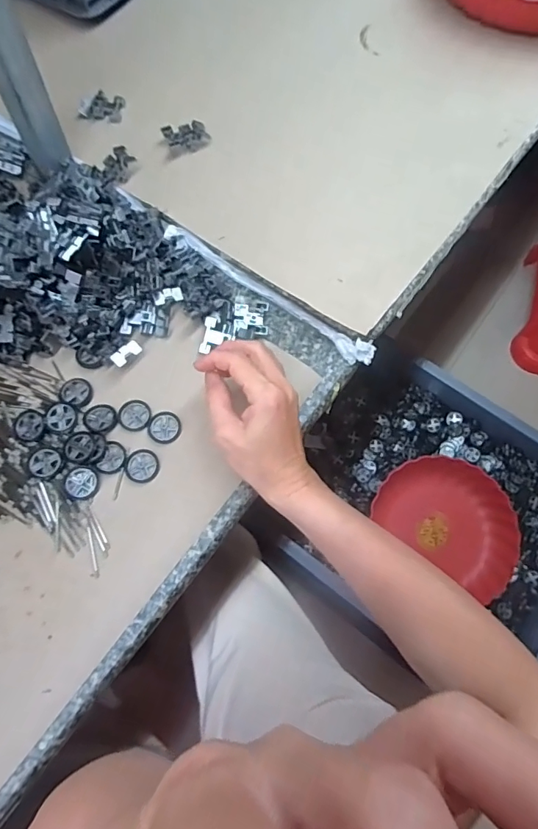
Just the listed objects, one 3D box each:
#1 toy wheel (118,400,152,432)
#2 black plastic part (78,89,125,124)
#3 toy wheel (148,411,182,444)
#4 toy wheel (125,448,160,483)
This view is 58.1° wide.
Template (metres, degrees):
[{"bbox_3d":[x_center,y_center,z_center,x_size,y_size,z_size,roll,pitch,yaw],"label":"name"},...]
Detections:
[{"bbox_3d":[-0.116,0.001,0.421,0.027,0.004,0.028,0,68,-1],"label":"toy wheel"},{"bbox_3d":[-0.185,-0.341,0.534,0.046,0.018,0.029,6,68,2],"label":"black plastic part"},{"bbox_3d":[-0.090,0.011,0.415,0.027,0.004,0.028,0,68,-1],"label":"toy wheel"},{"bbox_3d":[-0.105,0.043,0.403,0.027,0.004,0.027,17,69,6],"label":"toy wheel"}]

